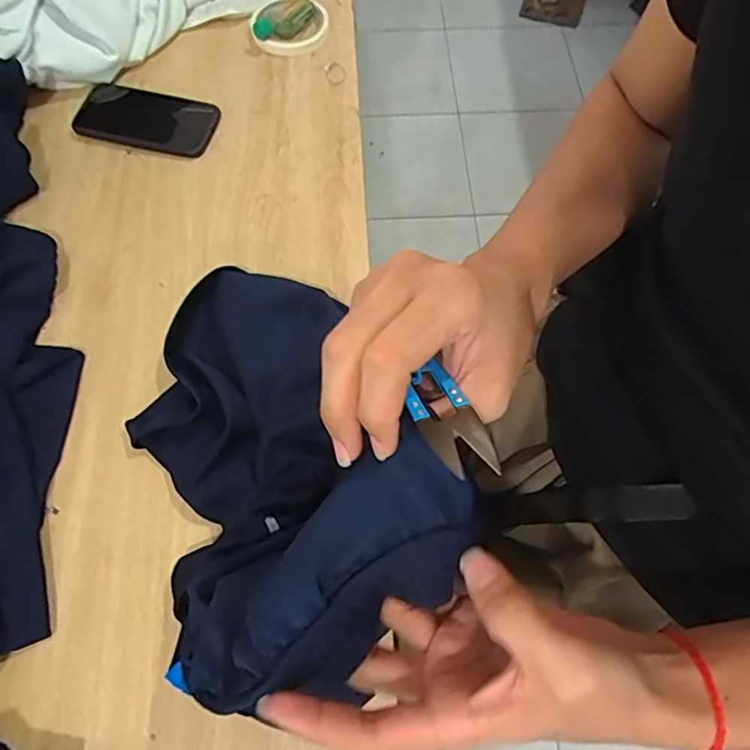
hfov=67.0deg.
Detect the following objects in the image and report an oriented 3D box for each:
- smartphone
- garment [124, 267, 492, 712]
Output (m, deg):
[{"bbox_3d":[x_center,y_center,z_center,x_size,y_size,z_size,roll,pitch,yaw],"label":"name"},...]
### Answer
[{"bbox_3d":[-0.257,-0.289,0.636,0.159,0.008,0.083,12,66,5],"label":"smartphone"},{"bbox_3d":[-0.085,0.056,0.406,0.206,0.133,0.351,-26,35,-11],"label":"garment"}]

